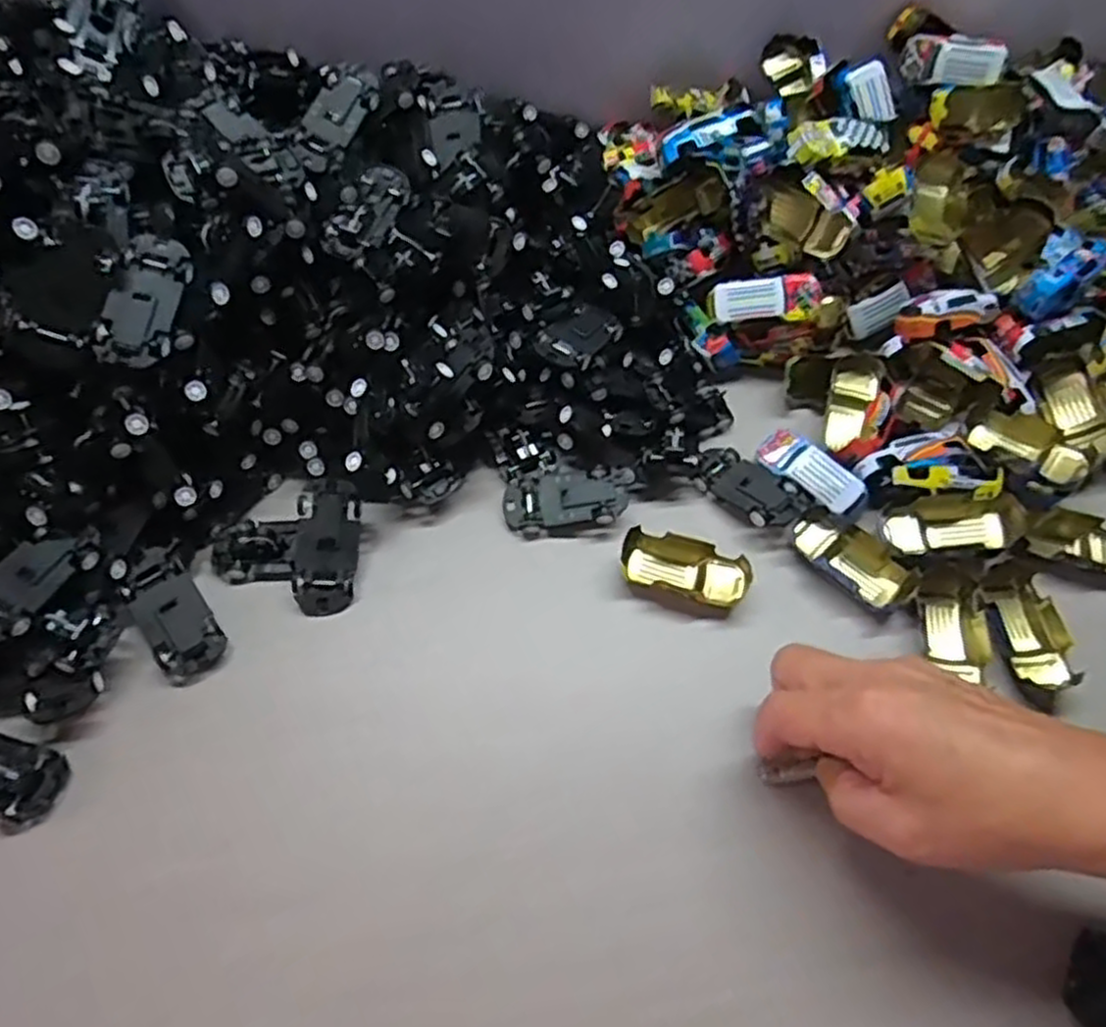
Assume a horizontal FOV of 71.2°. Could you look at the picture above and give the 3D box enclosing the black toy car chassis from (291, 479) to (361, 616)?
[{"bbox_3d":[-0.114,0.017,0.386,0.030,0.008,0.066,3,81,-1],"label":"black toy car chassis"}]

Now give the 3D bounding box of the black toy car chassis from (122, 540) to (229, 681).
[{"bbox_3d":[-0.180,0.045,0.364,0.030,0.016,0.066,-31,64,-20],"label":"black toy car chassis"}]

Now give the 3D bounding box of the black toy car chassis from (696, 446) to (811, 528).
[{"bbox_3d":[0.105,-0.015,0.414,0.033,0.017,0.061,-37,66,-22],"label":"black toy car chassis"}]

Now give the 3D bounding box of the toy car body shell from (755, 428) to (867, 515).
[{"bbox_3d":[0.138,-0.023,0.414,0.025,0.015,0.059,-38,67,-23],"label":"toy car body shell"}]

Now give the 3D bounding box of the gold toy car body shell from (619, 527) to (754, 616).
[{"bbox_3d":[0.067,0.028,0.392,0.063,0.016,0.031,17,59,8],"label":"gold toy car body shell"}]

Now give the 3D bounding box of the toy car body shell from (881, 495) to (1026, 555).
[{"bbox_3d":[0.208,0.009,0.402,0.063,0.022,0.030,-8,56,16],"label":"toy car body shell"}]

